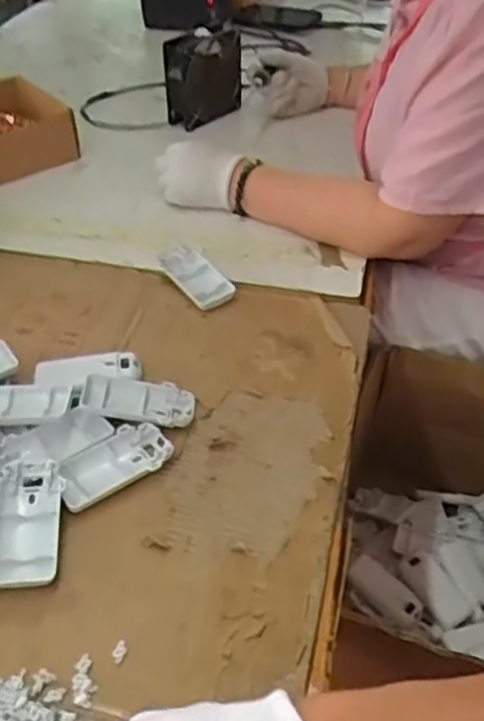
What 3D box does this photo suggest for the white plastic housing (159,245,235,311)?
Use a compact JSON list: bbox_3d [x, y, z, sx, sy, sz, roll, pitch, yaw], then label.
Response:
[{"bbox_3d":[-0.050,-0.093,0.761,0.044,0.020,0.096,-31,53,-29],"label":"white plastic housing"}]

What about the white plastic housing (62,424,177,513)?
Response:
[{"bbox_3d":[-0.103,0.081,0.571,0.094,0.012,0.050,-27,51,-26],"label":"white plastic housing"}]

